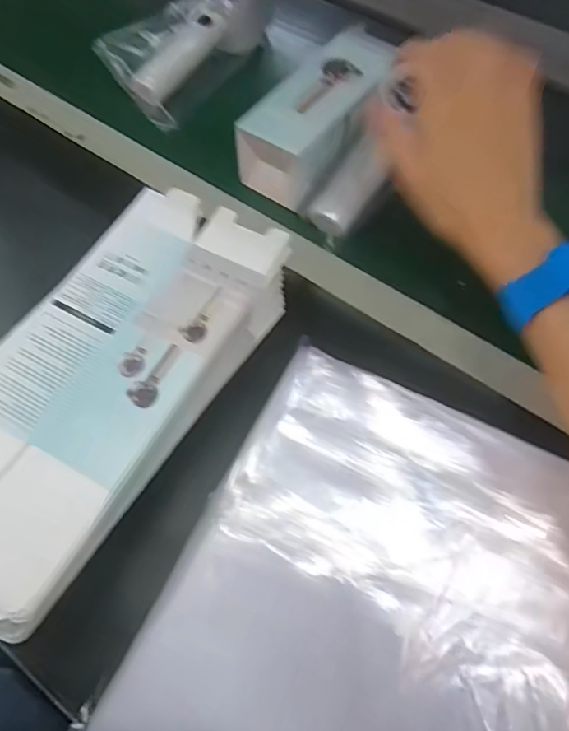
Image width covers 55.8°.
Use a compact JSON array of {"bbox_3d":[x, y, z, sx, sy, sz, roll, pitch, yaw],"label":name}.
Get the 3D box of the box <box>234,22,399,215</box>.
[{"bbox_3d":[0.038,-0.212,0.449,0.067,0.056,0.171,31,66,15],"label":"box"}]

